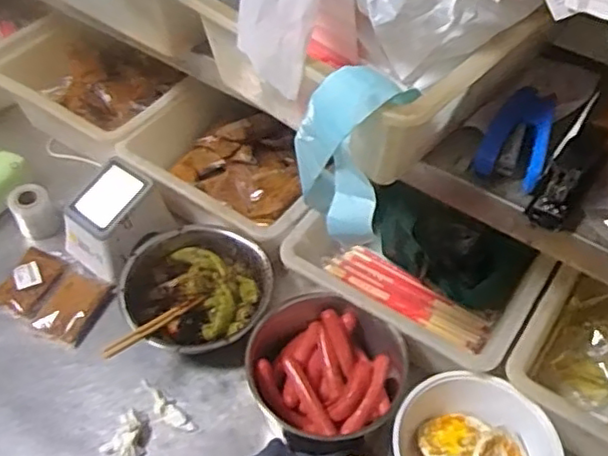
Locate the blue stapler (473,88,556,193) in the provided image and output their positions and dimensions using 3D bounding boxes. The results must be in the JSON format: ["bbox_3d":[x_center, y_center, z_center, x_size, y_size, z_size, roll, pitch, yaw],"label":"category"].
[{"bbox_3d":[0.199,-0.088,0.594,0.057,0.022,0.114,20,53,15],"label":"blue stapler"}]

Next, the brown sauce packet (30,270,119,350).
[{"bbox_3d":[-0.297,0.101,0.825,0.075,0.010,0.090,23,54,17],"label":"brown sauce packet"}]

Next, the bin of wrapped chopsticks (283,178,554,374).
[{"bbox_3d":[0.141,0.046,0.801,0.286,0.081,0.213,27,55,20],"label":"bin of wrapped chopsticks"}]

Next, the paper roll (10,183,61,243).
[{"bbox_3d":[-0.379,-0.027,0.898,0.058,0.061,0.059,-26,56,-21],"label":"paper roll"}]

